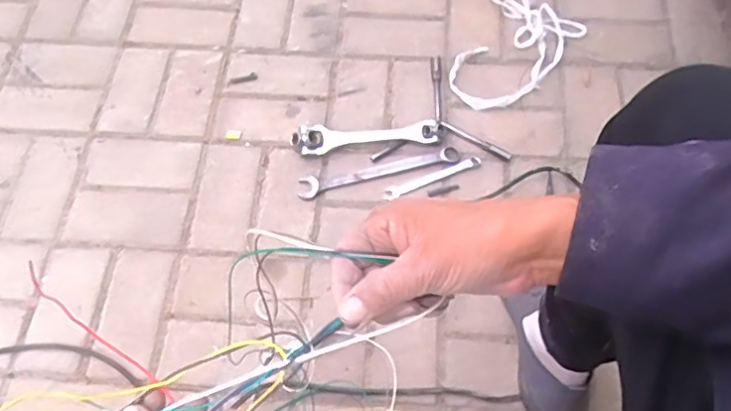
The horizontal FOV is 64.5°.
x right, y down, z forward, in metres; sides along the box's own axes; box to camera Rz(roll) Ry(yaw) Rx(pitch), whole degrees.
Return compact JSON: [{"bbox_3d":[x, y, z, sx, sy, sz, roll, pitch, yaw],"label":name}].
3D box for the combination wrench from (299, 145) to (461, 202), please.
[{"bbox_3d":[0.022,-0.056,0.936,0.264,0.013,0.037,-12,64,-3],"label":"combination wrench"}]

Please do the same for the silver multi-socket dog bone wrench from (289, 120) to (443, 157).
[{"bbox_3d":[0.003,-0.113,0.954,0.247,0.039,0.055,-2,63,1],"label":"silver multi-socket dog bone wrench"}]

